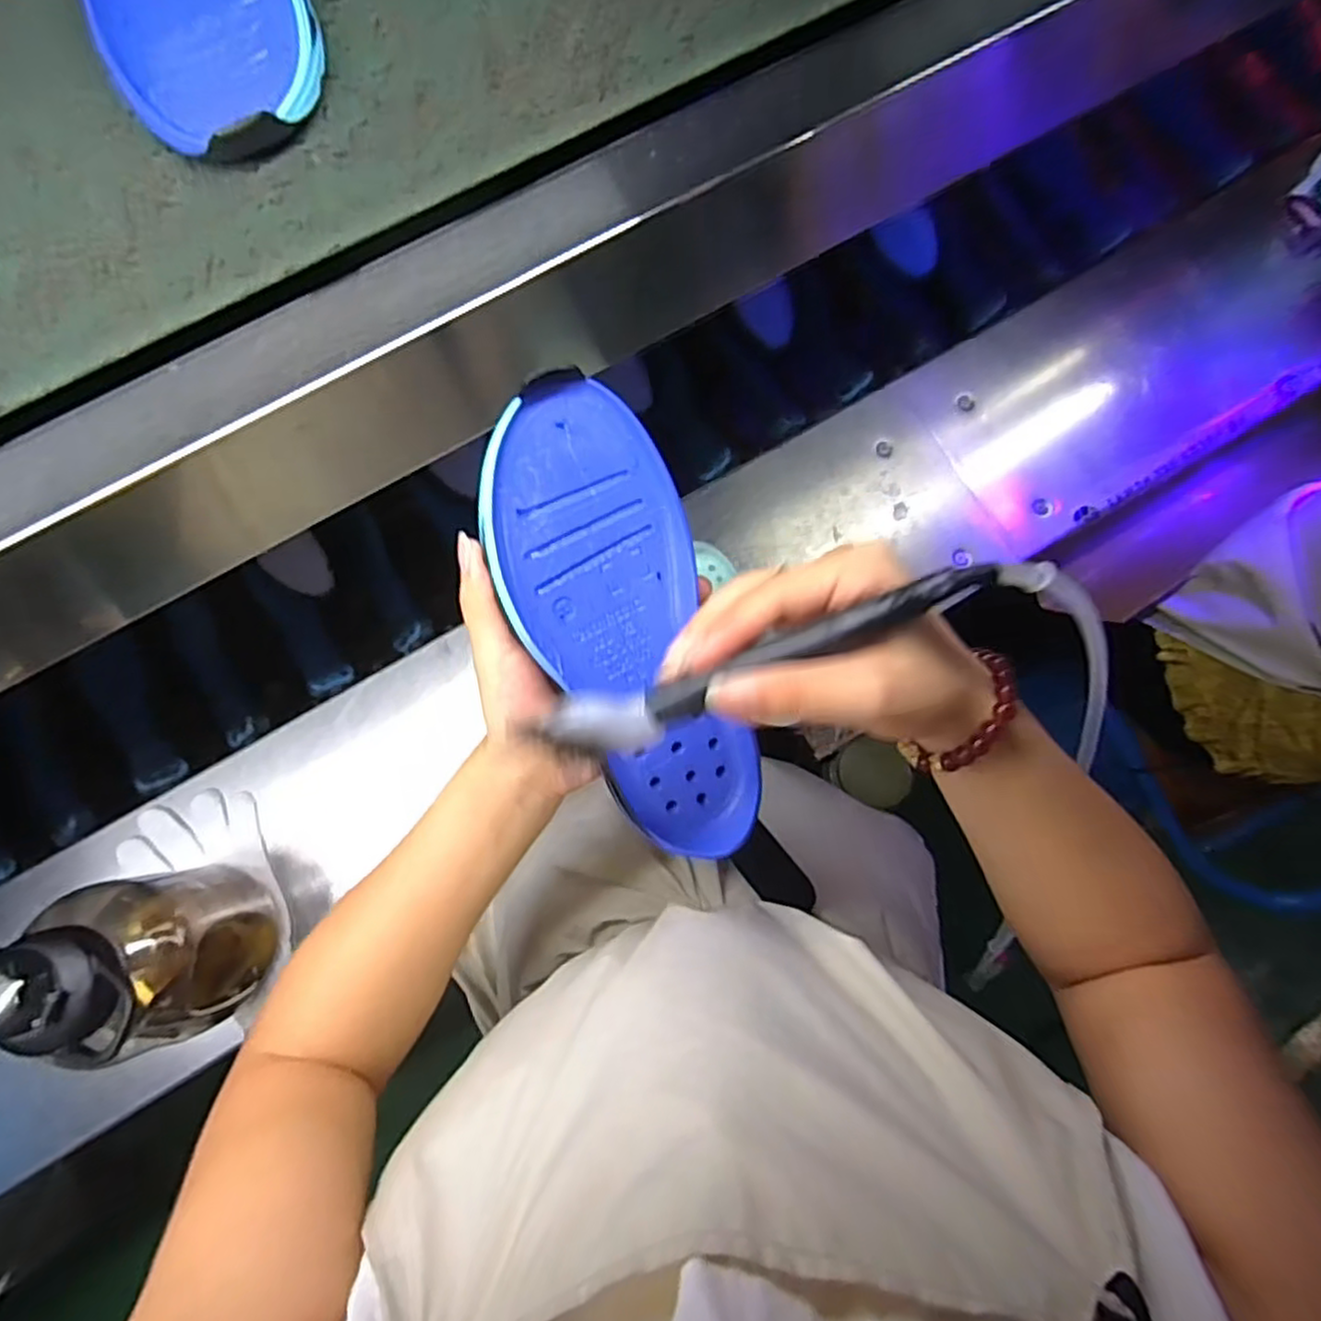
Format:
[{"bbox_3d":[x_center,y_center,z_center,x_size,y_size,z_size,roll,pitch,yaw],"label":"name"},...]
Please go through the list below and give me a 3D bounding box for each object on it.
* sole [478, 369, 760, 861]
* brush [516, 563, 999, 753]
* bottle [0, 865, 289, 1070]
[{"bbox_3d":[-0.015,-0.010,0.320,0.082,0.018,0.217,-22,105,-5],"label":"sole"},{"bbox_3d":[0.036,0.002,0.252,0.160,0.019,0.022,-21,80,13],"label":"brush"},{"bbox_3d":[-0.370,0.218,0.523,0.096,0.211,0.118,-12,81,-5],"label":"bottle"}]

